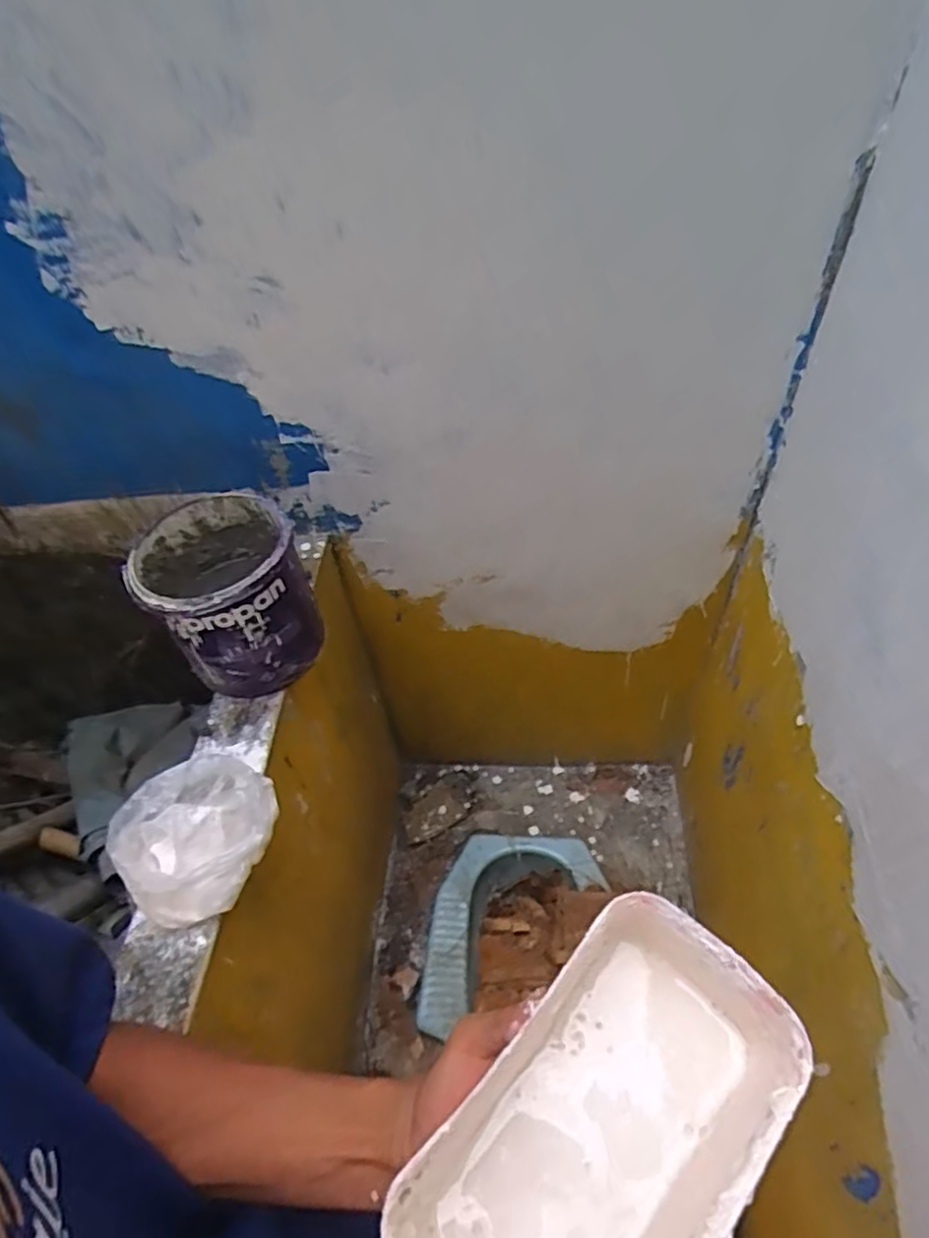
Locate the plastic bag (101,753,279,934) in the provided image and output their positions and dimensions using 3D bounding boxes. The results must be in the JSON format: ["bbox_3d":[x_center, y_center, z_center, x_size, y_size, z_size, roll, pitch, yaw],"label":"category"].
[{"bbox_3d":[-0.267,0.222,0.684,0.153,0.068,0.140,-33,54,-21],"label":"plastic bag"}]

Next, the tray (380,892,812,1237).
[{"bbox_3d":[0.063,0.235,0.303,0.102,0.071,0.186,34,61,30],"label":"tray"}]

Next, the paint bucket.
[{"bbox_3d":[-0.285,-0.025,0.819,0.169,0.185,0.177,-3,49,3],"label":"paint bucket"}]

